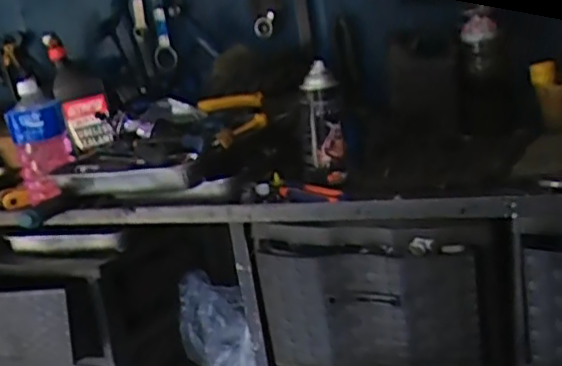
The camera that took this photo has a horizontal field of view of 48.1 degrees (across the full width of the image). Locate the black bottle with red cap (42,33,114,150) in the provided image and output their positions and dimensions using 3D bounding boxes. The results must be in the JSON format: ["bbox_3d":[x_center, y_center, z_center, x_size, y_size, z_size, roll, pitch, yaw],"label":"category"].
[{"bbox_3d":[-0.383,-0.177,1.212,0.097,0.230,0.059,-20,-2,20],"label":"black bottle with red cap"}]

